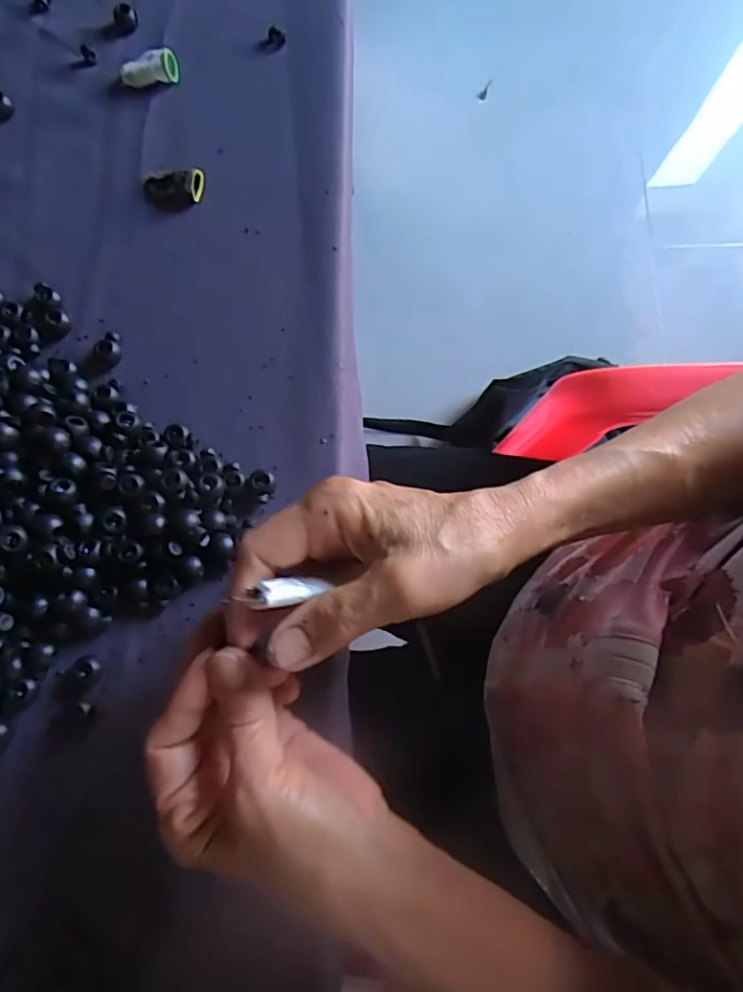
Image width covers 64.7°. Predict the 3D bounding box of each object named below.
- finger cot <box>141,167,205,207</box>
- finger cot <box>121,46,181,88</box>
[{"bbox_3d":[-0.128,-0.197,0.373,0.041,0.013,0.022,3,77,1],"label":"finger cot"},{"bbox_3d":[-0.145,-0.280,0.384,0.037,0.017,0.014,-14,77,-2],"label":"finger cot"}]

